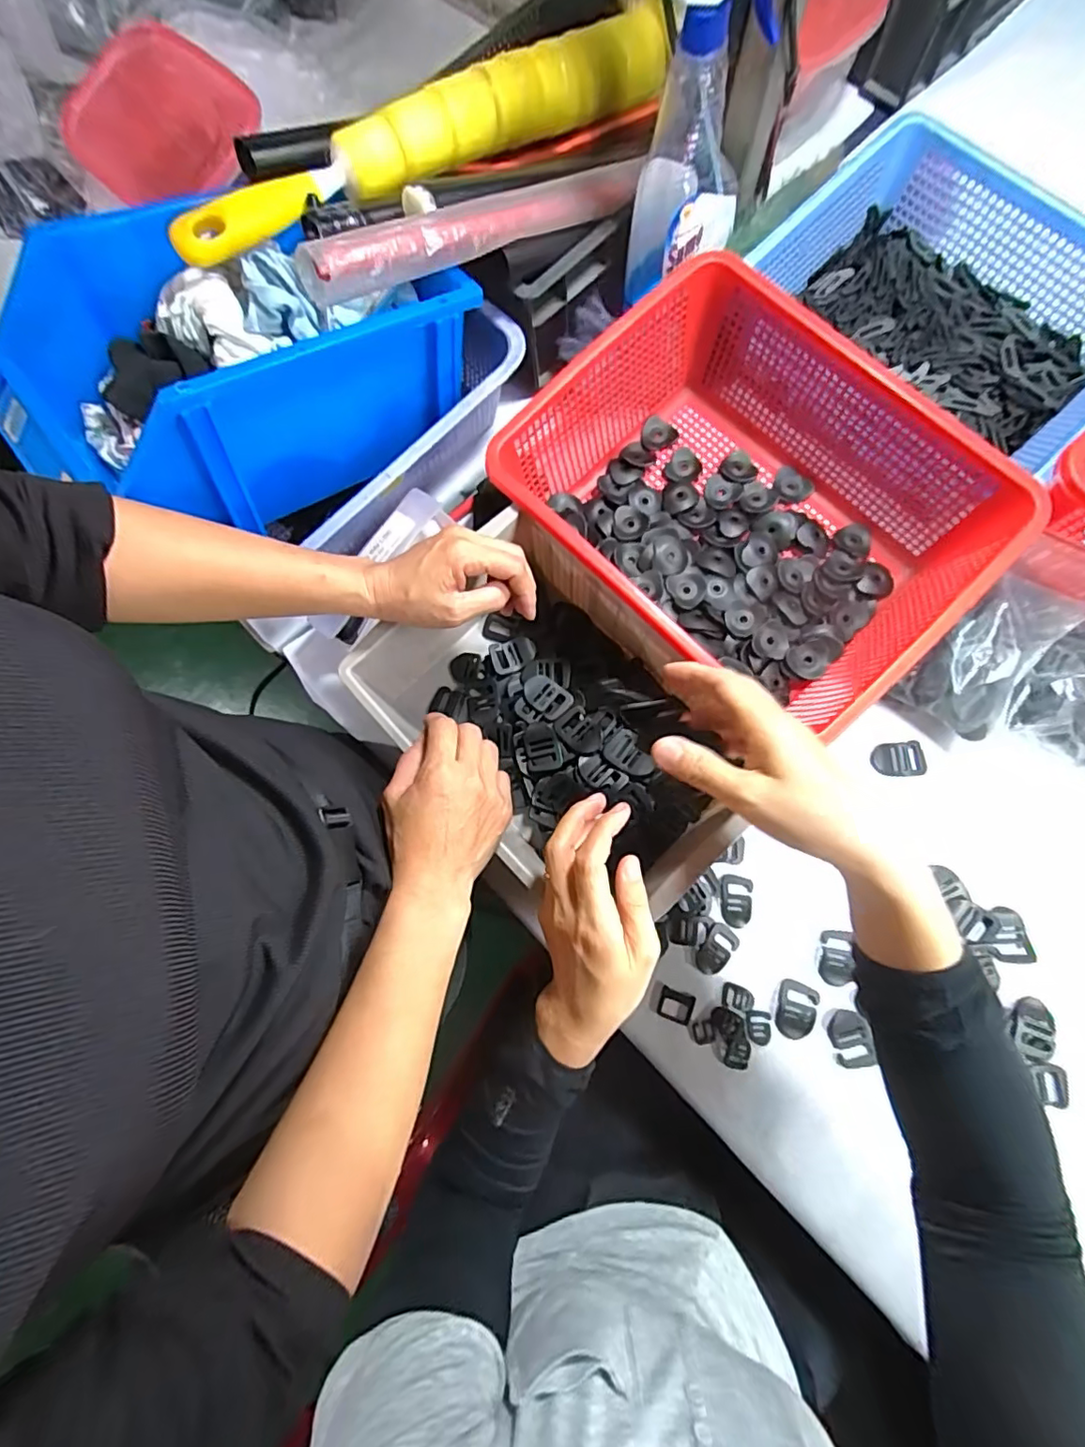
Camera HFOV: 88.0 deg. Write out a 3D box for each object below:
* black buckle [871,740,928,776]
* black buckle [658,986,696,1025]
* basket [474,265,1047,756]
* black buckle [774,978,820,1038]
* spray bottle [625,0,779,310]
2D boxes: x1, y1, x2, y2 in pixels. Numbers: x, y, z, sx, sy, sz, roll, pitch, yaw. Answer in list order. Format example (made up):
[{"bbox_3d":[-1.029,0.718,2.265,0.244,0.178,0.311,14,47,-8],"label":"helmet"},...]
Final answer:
[{"bbox_3d":[0.308,0.032,0.486,0.045,0.004,0.029,-7,78,0],"label":"black buckle"},{"bbox_3d":[0.110,0.233,0.463,0.028,0.004,0.024,19,82,7],"label":"black buckle"},{"bbox_3d":[0.161,-0.178,0.474,0.271,0.114,0.345,-44,82,-4],"label":"basket"},{"bbox_3d":[0.205,0.232,0.453,0.029,0.006,0.043,17,79,5],"label":"black buckle"},{"bbox_3d":[0.117,-0.444,0.423,0.085,0.233,0.096,21,83,6],"label":"spray bottle"}]

